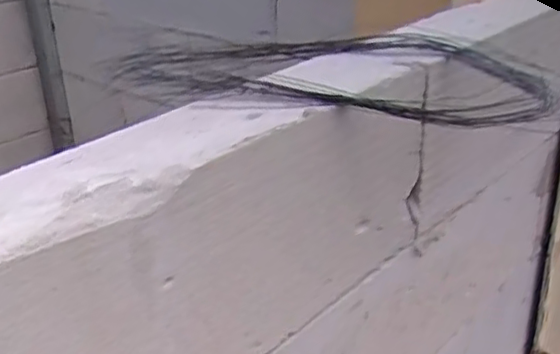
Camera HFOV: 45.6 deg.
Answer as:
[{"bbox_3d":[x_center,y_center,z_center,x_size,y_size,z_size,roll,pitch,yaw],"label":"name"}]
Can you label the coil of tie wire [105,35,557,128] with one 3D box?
[{"bbox_3d":[0.050,-0.096,0.605,0.369,0.038,0.190,4,27,11],"label":"coil of tie wire"}]

